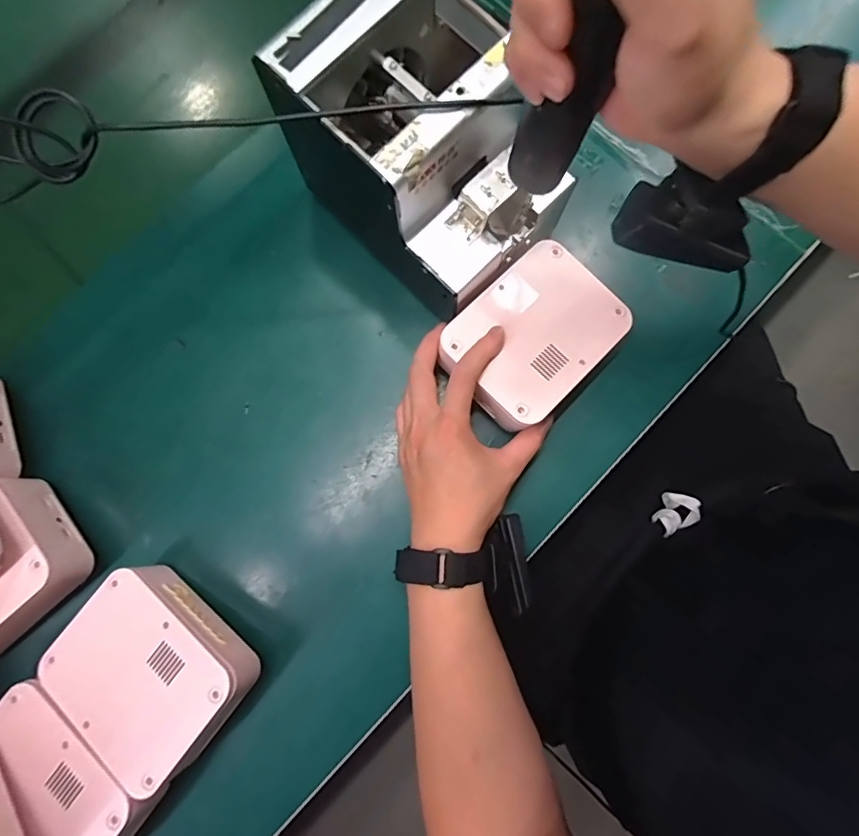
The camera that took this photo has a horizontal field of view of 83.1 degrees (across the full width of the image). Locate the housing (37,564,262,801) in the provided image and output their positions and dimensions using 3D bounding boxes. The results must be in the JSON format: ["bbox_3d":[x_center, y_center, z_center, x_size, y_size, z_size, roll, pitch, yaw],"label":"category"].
[{"bbox_3d":[-0.203,0.182,0.350,0.128,0.045,0.099,39,85,9],"label":"housing"}]

